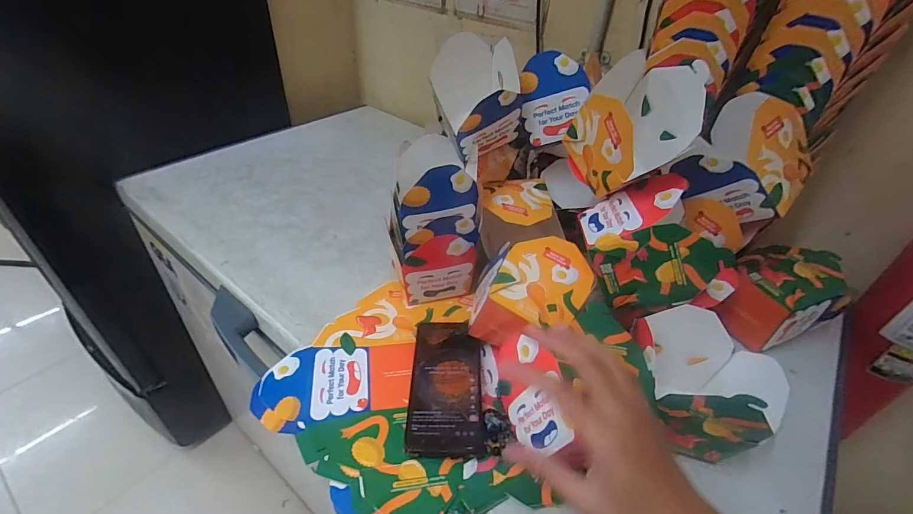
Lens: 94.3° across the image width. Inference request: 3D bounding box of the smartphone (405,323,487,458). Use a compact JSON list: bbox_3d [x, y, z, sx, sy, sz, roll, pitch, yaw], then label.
[{"bbox_3d":[-0.010,0.138,0.473,0.078,0.014,0.166,3,39,-2],"label":"smartphone"}]

